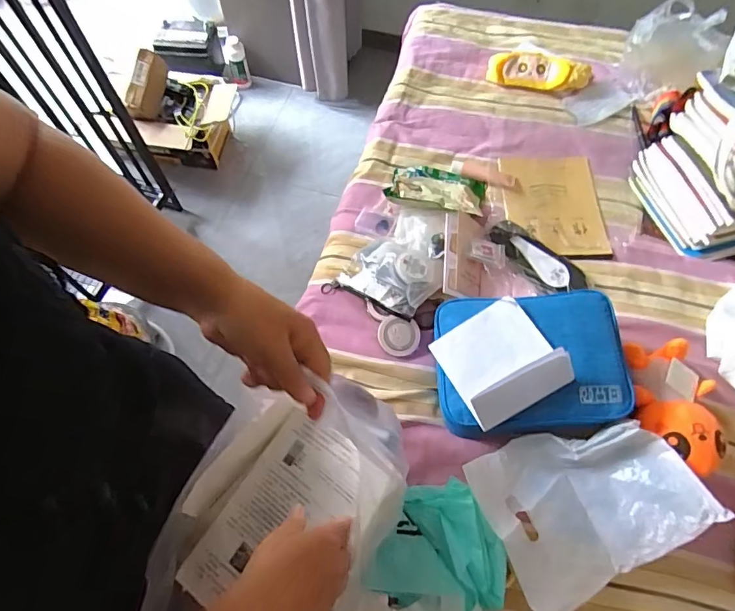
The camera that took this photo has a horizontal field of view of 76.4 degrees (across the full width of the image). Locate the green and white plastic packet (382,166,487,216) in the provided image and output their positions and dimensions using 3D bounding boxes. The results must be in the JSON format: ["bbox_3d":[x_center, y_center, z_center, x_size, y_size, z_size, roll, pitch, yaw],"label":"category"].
[{"bbox_3d":[0.131,-0.223,0.881,0.184,0.056,0.108,12,67,5],"label":"green and white plastic packet"}]

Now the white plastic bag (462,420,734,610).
[{"bbox_3d":[0.292,0.258,0.633,0.261,0.070,0.207,-24,67,-12],"label":"white plastic bag"}]

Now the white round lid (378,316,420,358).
[{"bbox_3d":[0.051,0.052,0.773,0.068,0.015,0.062,0,84,4],"label":"white round lid"}]

